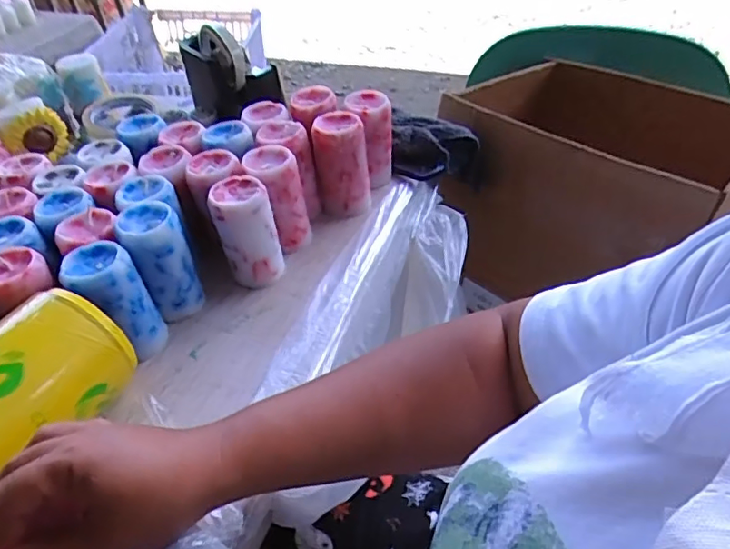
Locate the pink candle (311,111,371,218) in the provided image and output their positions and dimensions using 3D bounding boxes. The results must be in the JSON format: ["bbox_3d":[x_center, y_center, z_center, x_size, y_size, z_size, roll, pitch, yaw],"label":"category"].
[{"bbox_3d":[-0.025,-0.114,0.582,0.054,0.091,0.053,-7,42,-3],"label":"pink candle"}]

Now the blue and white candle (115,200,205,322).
[{"bbox_3d":[-0.174,-0.013,0.481,0.048,0.094,0.052,-21,45,-17],"label":"blue and white candle"}]

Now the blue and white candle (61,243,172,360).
[{"bbox_3d":[-0.199,0.023,0.448,0.048,0.086,0.057,-29,47,-24],"label":"blue and white candle"}]

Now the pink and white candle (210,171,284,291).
[{"bbox_3d":[-0.106,-0.038,0.509,0.052,0.085,0.054,-14,43,-10],"label":"pink and white candle"}]

